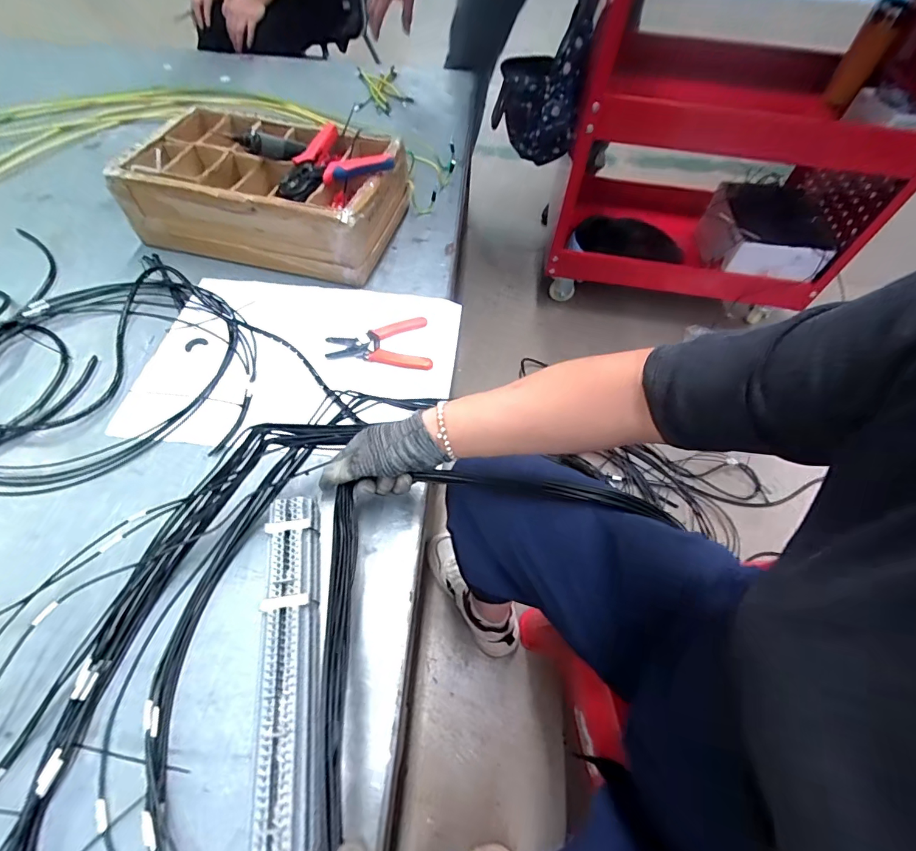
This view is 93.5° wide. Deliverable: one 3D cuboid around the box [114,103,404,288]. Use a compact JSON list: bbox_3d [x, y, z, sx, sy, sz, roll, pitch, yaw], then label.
[{"bbox_3d":[-0.312,-0.400,0.719,0.407,0.114,0.258,12,58,7],"label":"box"}]

